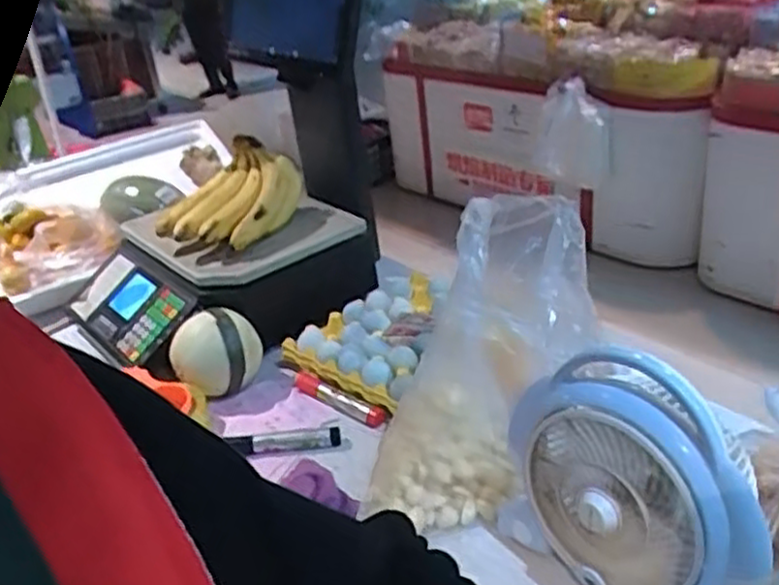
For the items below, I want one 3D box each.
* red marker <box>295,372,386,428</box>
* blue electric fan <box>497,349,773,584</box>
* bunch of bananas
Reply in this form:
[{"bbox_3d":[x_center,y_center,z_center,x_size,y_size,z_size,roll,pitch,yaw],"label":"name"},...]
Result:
[{"bbox_3d":[-0.073,0.149,1.062,0.177,0.025,0.023,19,37,40],"label":"red marker"},{"bbox_3d":[0.211,0.176,0.692,0.094,0.230,0.266,-22,32,-28],"label":"blue electric fan"},{"bbox_3d":[-0.252,-0.165,1.223,0.149,0.124,0.244,6,30,22],"label":"bunch of bananas"}]

